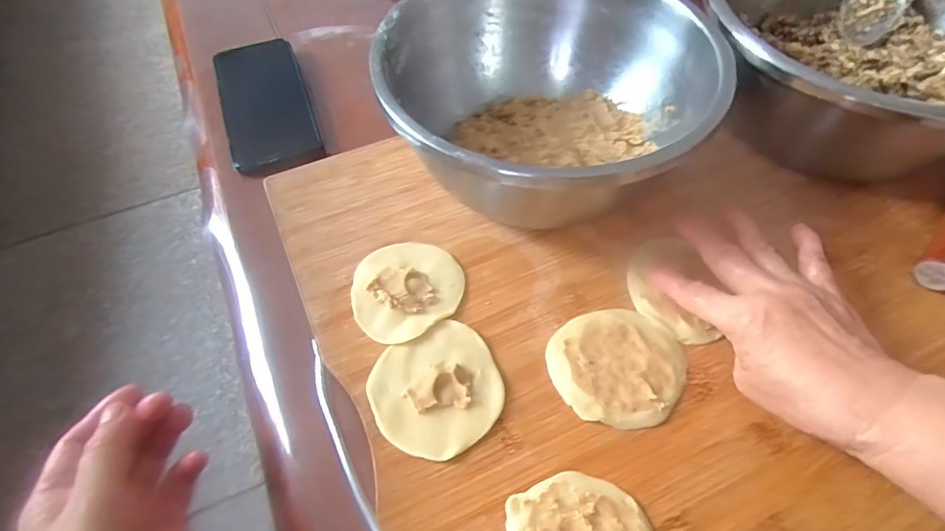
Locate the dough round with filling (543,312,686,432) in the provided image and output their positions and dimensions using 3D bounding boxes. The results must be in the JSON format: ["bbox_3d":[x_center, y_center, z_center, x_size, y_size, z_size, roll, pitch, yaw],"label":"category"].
[{"bbox_3d":[0.090,0.063,0.331,0.082,0.006,0.073,-6,57,-4],"label":"dough round with filling"}]

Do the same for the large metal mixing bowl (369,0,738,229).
[{"bbox_3d":[0.049,-0.119,0.399,0.231,0.101,0.218,-33,63,-20],"label":"large metal mixing bowl"}]

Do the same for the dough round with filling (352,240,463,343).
[{"bbox_3d":[-0.045,0.014,0.364,0.076,0.010,0.071,0,57,0],"label":"dough round with filling"}]

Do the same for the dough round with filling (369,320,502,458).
[{"bbox_3d":[-0.021,0.074,0.323,0.077,0.007,0.077,0,57,0],"label":"dough round with filling"}]

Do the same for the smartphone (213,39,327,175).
[{"bbox_3d":[-0.192,-0.151,0.497,0.077,0.009,0.176,-17,58,-11],"label":"smartphone"}]

